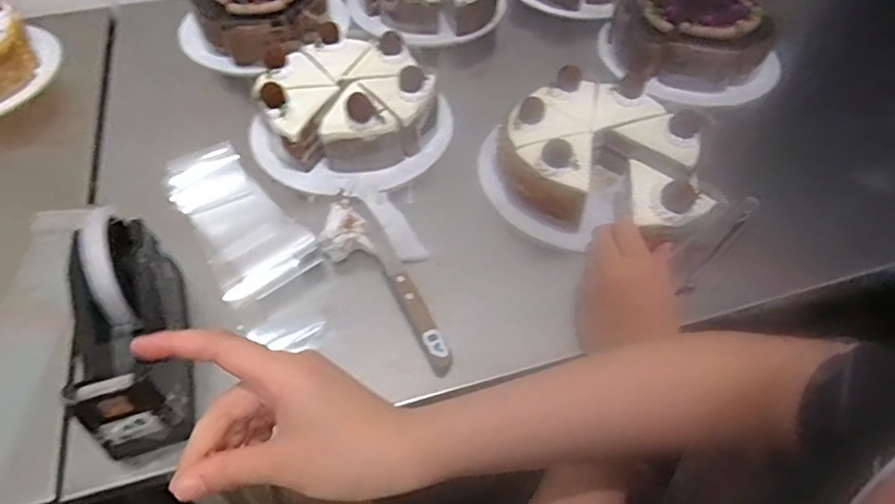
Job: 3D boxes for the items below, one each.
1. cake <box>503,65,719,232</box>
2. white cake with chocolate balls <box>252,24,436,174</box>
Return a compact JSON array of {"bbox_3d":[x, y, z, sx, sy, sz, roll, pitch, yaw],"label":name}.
[{"bbox_3d":[0.154,-0.093,0.525,0.182,0.063,0.161,30,57,21],"label":"cake"},{"bbox_3d":[-0.104,-0.167,0.586,0.172,0.065,0.174,-17,54,-14],"label":"white cake with chocolate balls"}]

